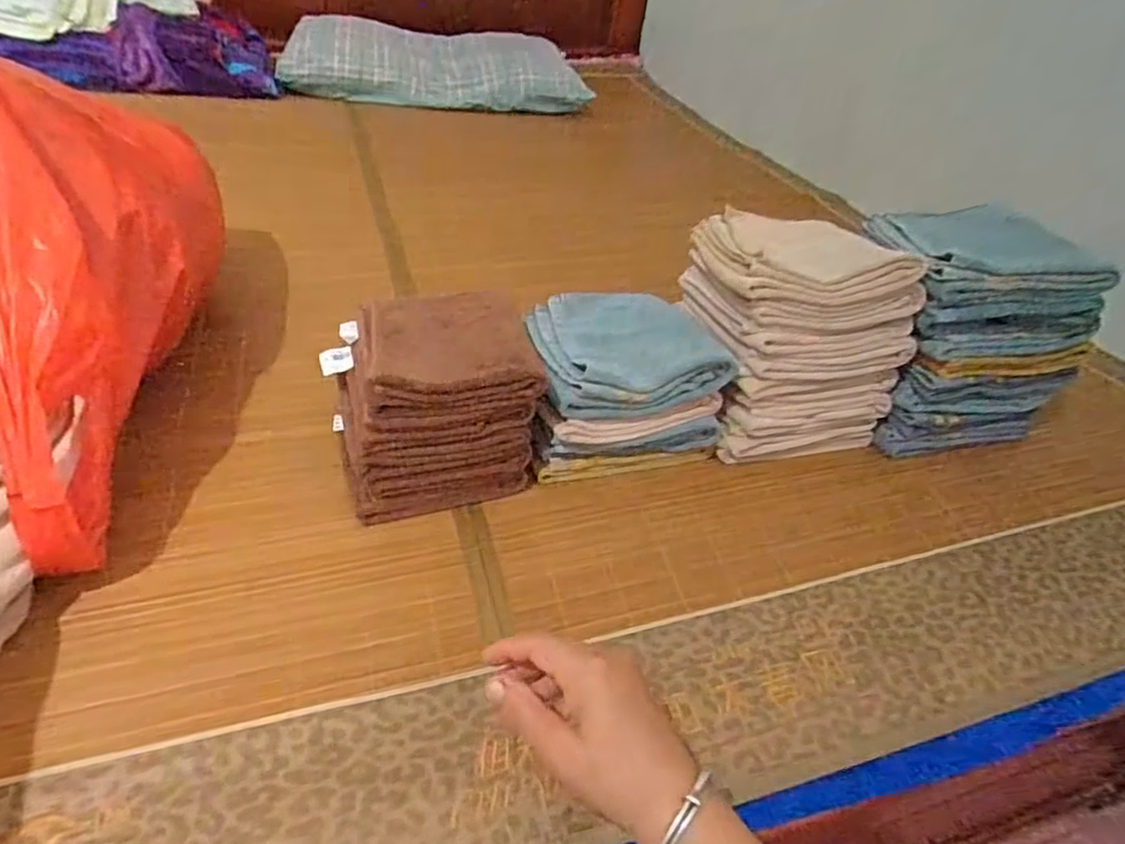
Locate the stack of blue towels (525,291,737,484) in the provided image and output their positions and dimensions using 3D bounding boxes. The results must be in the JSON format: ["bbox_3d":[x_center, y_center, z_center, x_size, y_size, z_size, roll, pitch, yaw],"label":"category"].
[{"bbox_3d":[0.057,-0.050,0.648,0.176,0.095,0.174,-1,43,-11],"label":"stack of blue towels"}]

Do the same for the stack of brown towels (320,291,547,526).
[{"bbox_3d":[-0.114,-0.020,0.580,0.157,0.123,0.150,-9,45,-19],"label":"stack of brown towels"}]

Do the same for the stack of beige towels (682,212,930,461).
[{"bbox_3d":[0.227,-0.097,0.673,0.178,0.172,0.203,-2,43,-12],"label":"stack of beige towels"}]

